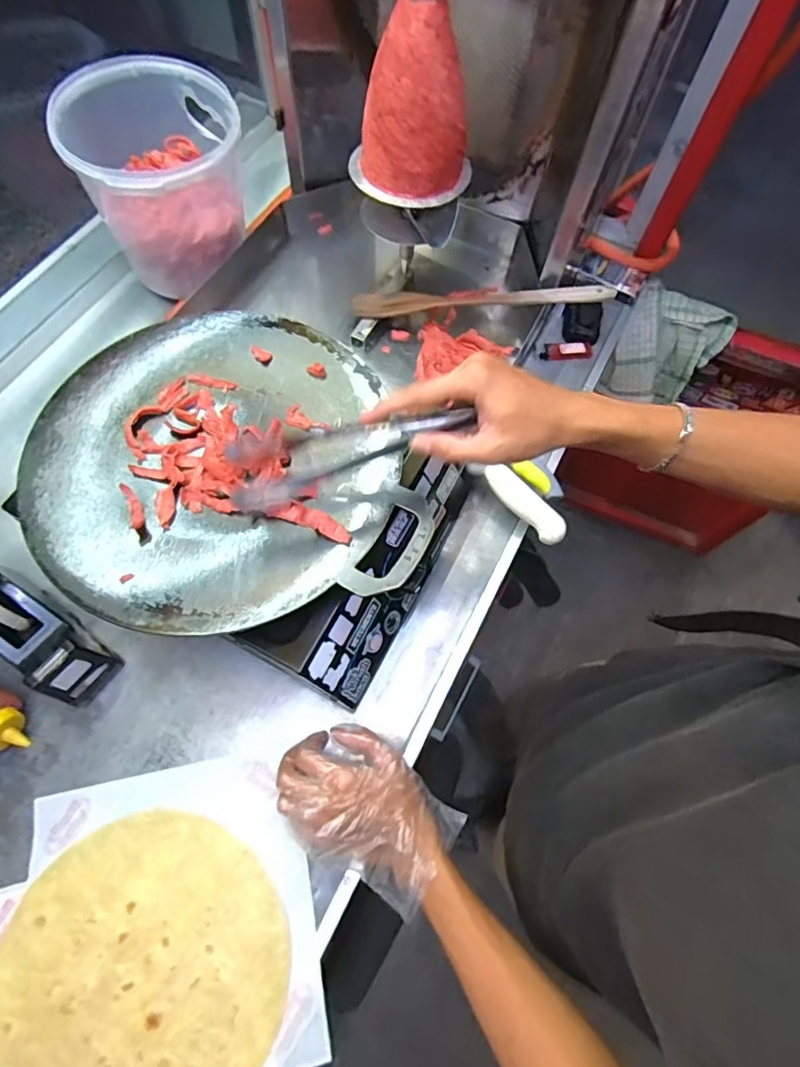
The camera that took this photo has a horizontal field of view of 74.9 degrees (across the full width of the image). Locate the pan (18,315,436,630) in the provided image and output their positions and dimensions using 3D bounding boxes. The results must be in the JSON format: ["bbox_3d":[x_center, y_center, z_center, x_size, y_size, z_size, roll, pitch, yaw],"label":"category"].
[{"bbox_3d":[-0.169,-0.074,0.489,0.326,0.023,0.327,0,67,-1],"label":"pan"}]

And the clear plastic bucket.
[{"bbox_3d":[-0.291,-0.438,0.661,0.189,0.178,0.206,1,67,-2],"label":"clear plastic bucket"}]

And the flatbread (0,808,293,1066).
[{"bbox_3d":[-0.228,0.385,0.451,0.245,0.010,0.240,0,67,-1],"label":"flatbread"}]

